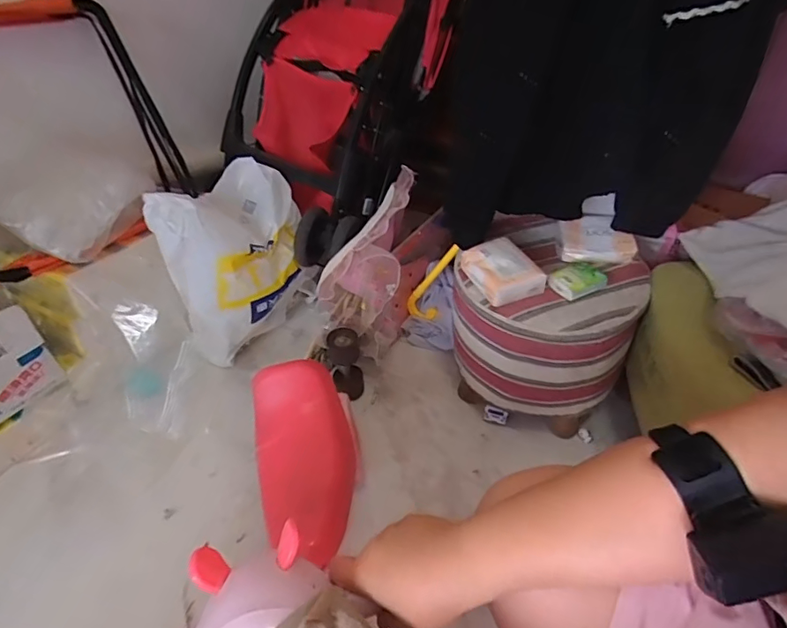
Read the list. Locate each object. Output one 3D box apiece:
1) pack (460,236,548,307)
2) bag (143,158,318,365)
[{"bbox_3d":[0.167,-0.068,0.769,0.086,0.043,0.106,-18,44,-15],"label":"pack"},{"bbox_3d":[-0.321,-0.130,1.036,0.253,0.325,0.285,-17,44,-14],"label":"bag"}]

